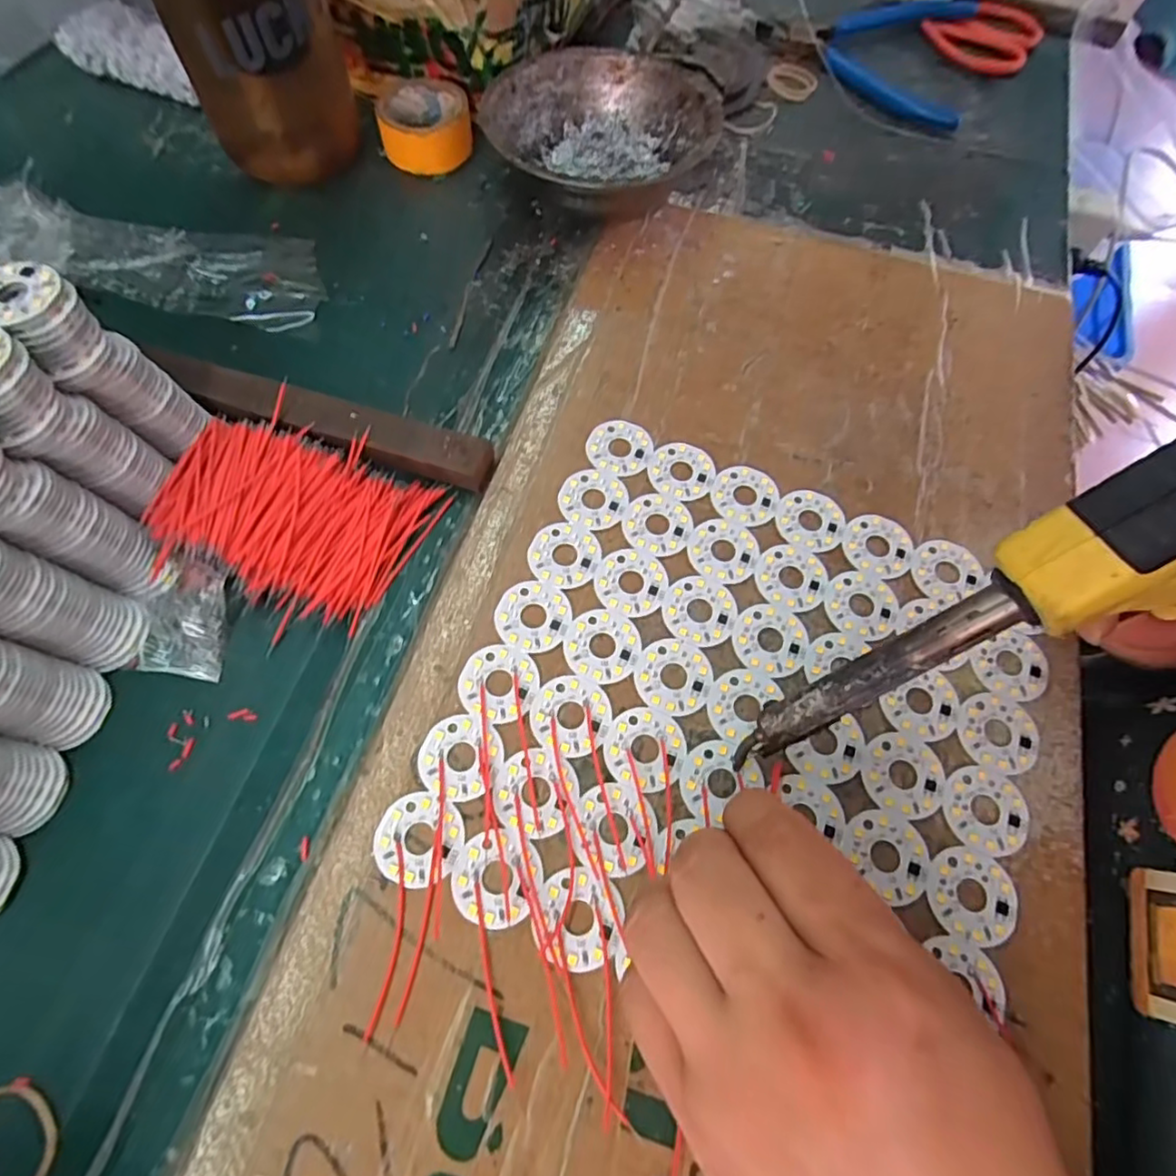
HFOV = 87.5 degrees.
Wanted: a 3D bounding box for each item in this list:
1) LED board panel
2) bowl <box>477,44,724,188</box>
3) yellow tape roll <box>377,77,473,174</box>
[{"bbox_3d":[0.062,0.046,0.239,0.206,0.004,0.207,23,68,9],"label":"LED board panel"},{"bbox_3d":[0.007,-0.257,0.355,0.125,0.043,0.125,0,66,-1],"label":"bowl"},{"bbox_3d":[-0.097,-0.278,0.369,0.053,0.028,0.053,0,66,-1],"label":"yellow tape roll"}]

